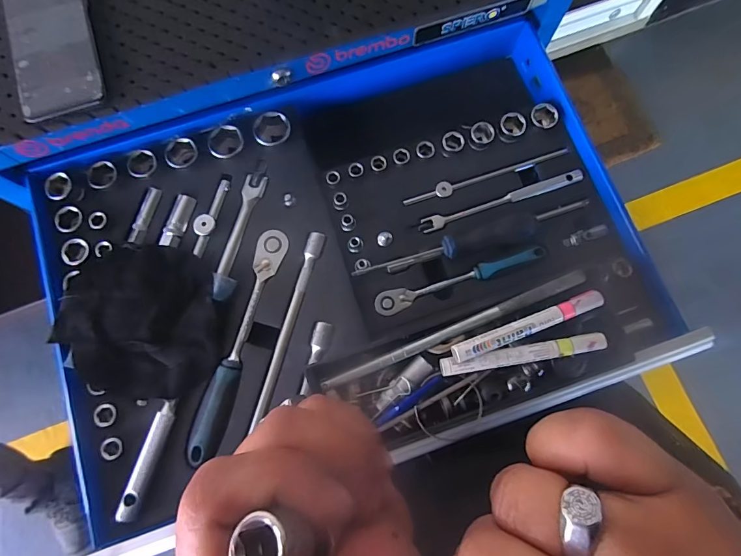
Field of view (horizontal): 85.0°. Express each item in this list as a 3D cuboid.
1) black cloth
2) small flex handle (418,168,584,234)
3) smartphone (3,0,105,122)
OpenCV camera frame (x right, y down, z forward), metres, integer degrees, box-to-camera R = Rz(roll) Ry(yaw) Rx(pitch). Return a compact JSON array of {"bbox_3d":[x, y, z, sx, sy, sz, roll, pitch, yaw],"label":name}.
[{"bbox_3d":[-0.228,0.042,0.406,0.153,0.021,0.151,-3,80,-1],"label":"black cloth"},{"bbox_3d":[0.145,-0.085,0.449,0.189,0.014,0.016,-18,81,-4],"label":"small flex handle"},{"bbox_3d":[-0.301,-0.228,0.381,0.074,0.009,0.161,-17,80,-4],"label":"smartphone"}]

